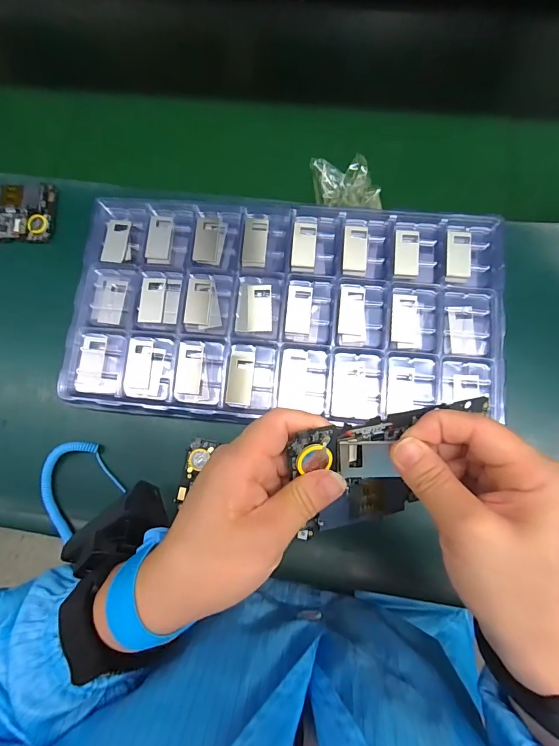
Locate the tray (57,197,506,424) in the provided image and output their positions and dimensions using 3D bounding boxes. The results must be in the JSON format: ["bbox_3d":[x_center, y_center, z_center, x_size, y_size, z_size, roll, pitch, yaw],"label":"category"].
[{"bbox_3d":[0.004,-0.059,0.360,0.387,0.031,0.206,4,82,4],"label":"tray"}]

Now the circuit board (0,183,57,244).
[{"bbox_3d":[-0.305,-0.173,0.411,0.125,0.005,0.065,2,77,3],"label":"circuit board"}]

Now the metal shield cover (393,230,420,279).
[{"bbox_3d":[0.118,-0.110,0.352,0.023,0.004,0.045,5,82,4],"label":"metal shield cover"}]

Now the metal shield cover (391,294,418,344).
[{"bbox_3d":[0.113,-0.049,0.343,0.024,0.005,0.043,2,82,4],"label":"metal shield cover"}]

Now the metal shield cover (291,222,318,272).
[{"bbox_3d":[0.023,-0.118,0.356,0.022,0.004,0.046,5,83,4],"label":"metal shield cover"}]

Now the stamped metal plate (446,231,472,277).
[{"bbox_3d":[0.164,-0.109,0.350,0.023,0.004,0.043,4,82,4],"label":"stamped metal plate"}]

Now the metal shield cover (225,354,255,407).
[{"bbox_3d":[-0.035,0.006,0.340,0.022,0.004,0.044,6,83,4],"label":"metal shield cover"}]

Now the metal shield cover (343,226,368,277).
[{"bbox_3d":[0.071,-0.114,0.357,0.022,0.007,0.045,4,82,4],"label":"metal shield cover"}]

